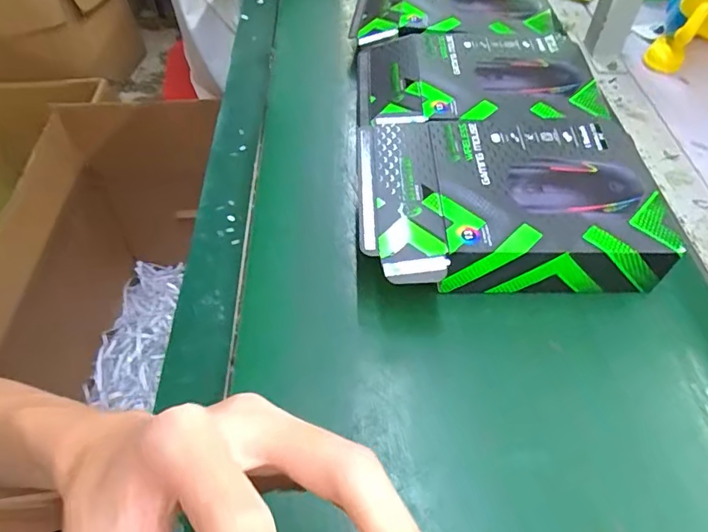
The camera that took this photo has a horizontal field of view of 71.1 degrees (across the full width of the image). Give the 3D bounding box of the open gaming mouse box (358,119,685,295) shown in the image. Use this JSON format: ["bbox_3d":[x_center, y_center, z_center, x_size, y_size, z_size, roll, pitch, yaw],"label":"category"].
[{"bbox_3d":[0.128,-0.055,0.444,0.245,0.062,0.190,-3,52,-1],"label":"open gaming mouse box"}]

